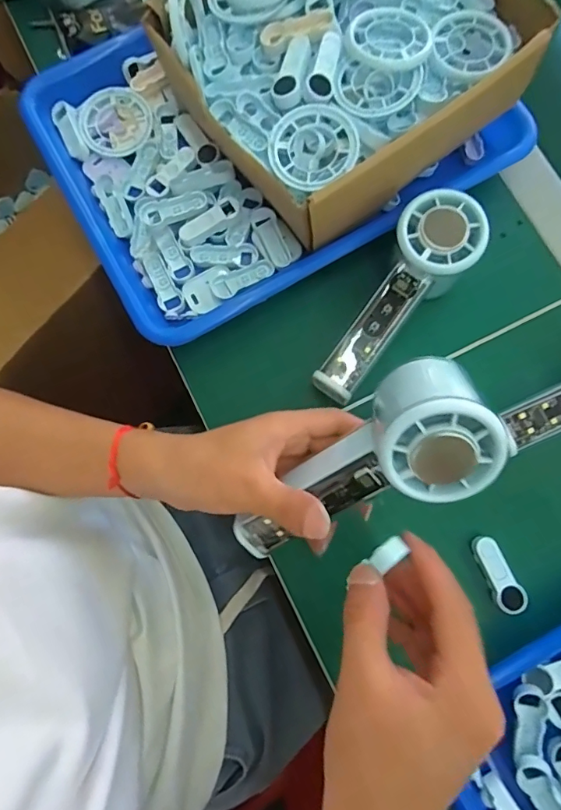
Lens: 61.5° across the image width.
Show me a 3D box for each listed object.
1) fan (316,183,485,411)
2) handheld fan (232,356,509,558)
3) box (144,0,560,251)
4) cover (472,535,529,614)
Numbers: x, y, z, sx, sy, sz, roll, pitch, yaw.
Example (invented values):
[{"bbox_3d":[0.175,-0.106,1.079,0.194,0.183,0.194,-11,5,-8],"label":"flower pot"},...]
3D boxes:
[{"bbox_3d":[0.079,-0.071,0.332,0.050,0.050,0.154,36,94,7],"label":"fan"},{"bbox_3d":[0.045,0.031,0.272,0.159,0.073,0.057,-32,105,32],"label":"handheld fan"},{"bbox_3d":[0.044,-0.243,0.334,0.210,0.076,0.207,-34,80,-7],"label":"box"},{"bbox_3d":[0.146,0.112,0.314,0.020,0.010,0.049,-19,79,-4],"label":"cover"}]

